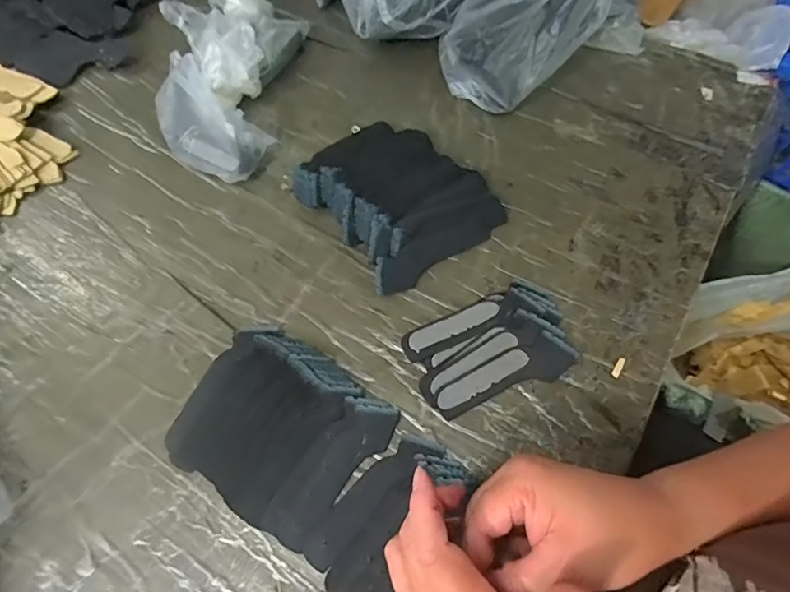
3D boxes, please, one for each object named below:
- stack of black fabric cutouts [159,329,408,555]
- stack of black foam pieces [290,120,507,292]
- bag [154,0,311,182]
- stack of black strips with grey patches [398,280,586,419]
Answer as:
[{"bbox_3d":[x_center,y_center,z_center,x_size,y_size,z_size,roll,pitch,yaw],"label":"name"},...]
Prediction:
[{"bbox_3d":[-0.095,0.102,0.389,0.153,0.024,0.128,29,68,17],"label":"stack of black fabric cutouts"},{"bbox_3d":[-0.005,-0.107,0.491,0.144,0.026,0.189,-36,66,-15],"label":"stack of black foam pieces"},{"bbox_3d":[-0.195,-0.269,0.562,0.140,0.081,0.287,6,63,6],"label":"bag"},{"bbox_3d":[0.081,0.042,0.413,0.135,0.010,0.086,-23,63,-9],"label":"stack of black strips with grey patches"}]

